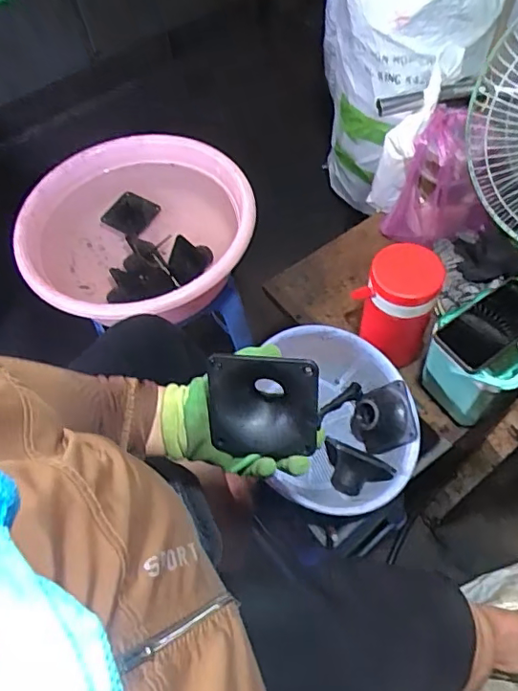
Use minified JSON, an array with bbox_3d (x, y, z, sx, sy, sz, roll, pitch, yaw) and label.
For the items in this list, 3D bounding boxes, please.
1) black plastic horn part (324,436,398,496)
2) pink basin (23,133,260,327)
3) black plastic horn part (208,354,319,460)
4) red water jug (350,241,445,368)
[{"bbox_3d":[0.135,0.174,0.761,0.102,0.075,0.056,15,61,12],"label":"black plastic horn part"},{"bbox_3d":[-0.213,-0.211,1.023,0.430,0.153,0.431,35,67,22],"label":"pink basin"},{"bbox_3d":[0.006,0.040,0.472,0.099,0.096,0.045,6,30,8],"label":"black plastic horn part"},{"bbox_3d":[0.214,-0.054,0.849,0.108,0.198,0.090,31,65,20],"label":"red water jug"}]

